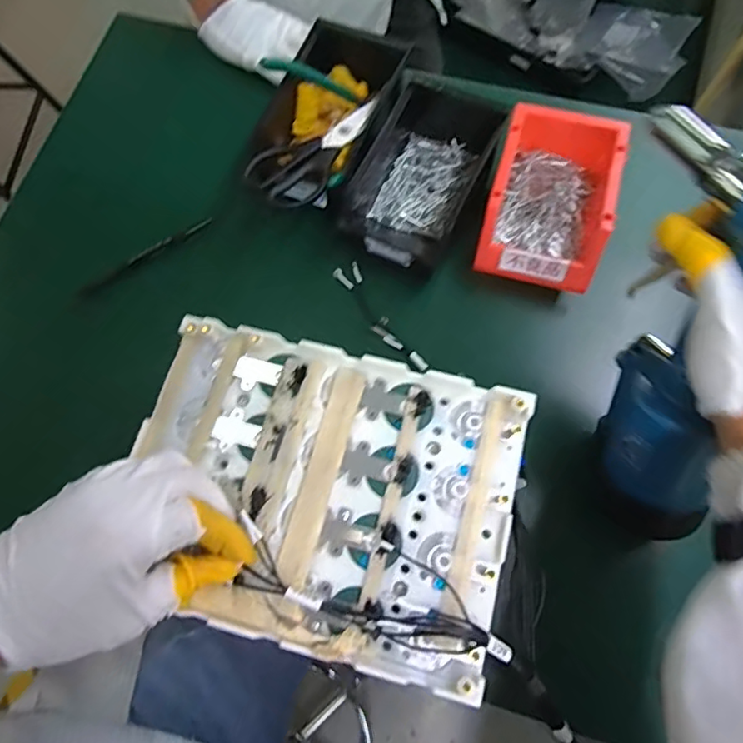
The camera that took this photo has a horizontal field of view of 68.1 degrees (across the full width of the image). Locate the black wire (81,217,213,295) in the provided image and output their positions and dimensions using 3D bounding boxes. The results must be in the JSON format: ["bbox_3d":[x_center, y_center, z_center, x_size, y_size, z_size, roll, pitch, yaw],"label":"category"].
[{"bbox_3d":[-0.228,-0.119,0.561,0.145,0.009,0.008,-34,74,-9],"label":"black wire"}]

